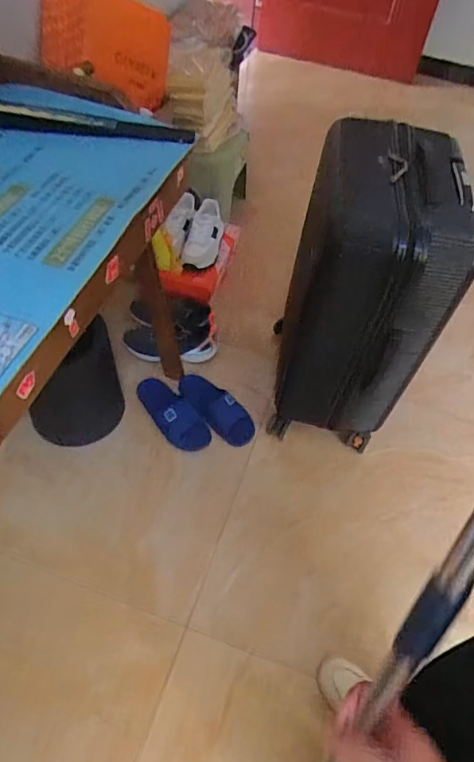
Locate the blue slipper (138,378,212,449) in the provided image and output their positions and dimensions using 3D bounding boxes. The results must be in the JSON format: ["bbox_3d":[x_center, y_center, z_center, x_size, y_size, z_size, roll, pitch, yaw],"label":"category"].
[{"bbox_3d":[-0.188,0.087,1.427,0.109,0.096,0.248,-32,62,-25],"label":"blue slipper"}]

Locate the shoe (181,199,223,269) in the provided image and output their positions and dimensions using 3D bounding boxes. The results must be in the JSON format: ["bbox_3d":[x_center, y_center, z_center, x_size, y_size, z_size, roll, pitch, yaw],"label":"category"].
[{"bbox_3d":[-0.094,-0.457,1.564,0.088,0.123,0.267,16,54,7],"label":"shoe"}]

